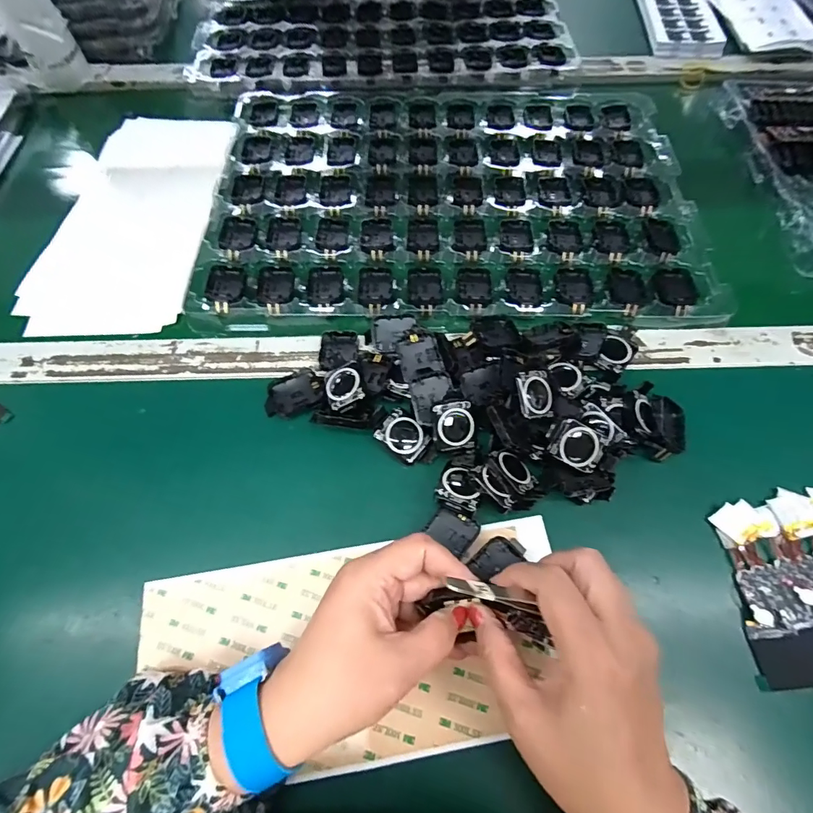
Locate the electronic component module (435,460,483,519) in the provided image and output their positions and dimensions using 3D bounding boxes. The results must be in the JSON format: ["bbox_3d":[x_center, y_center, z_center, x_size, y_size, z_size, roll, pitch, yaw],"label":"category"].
[{"bbox_3d":[0.040,0.054,0.305,0.030,0.009,0.038,24,67,10],"label":"electronic component module"}]

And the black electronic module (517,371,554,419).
[{"bbox_3d":[0.095,-0.009,0.322,0.031,0.005,0.035,-3,86,-29],"label":"black electronic module"}]

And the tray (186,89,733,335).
[{"bbox_3d":[0.044,-0.224,0.455,0.483,0.012,0.337,-1,65,-1],"label":"tray"}]

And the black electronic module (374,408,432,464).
[{"bbox_3d":[-0.002,0.023,0.336,0.038,0.007,0.028,40,78,-1],"label":"black electronic module"}]

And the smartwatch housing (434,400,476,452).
[{"bbox_3d":[0.036,0.013,0.324,0.031,0.010,0.034,-4,65,-3],"label":"smartwatch housing"}]

